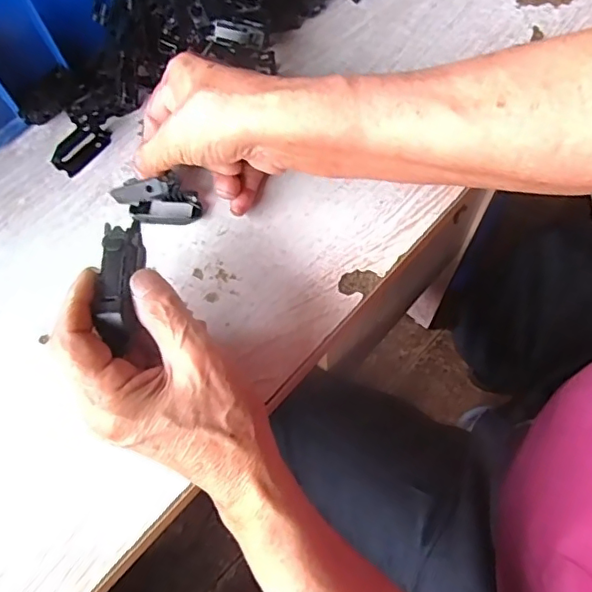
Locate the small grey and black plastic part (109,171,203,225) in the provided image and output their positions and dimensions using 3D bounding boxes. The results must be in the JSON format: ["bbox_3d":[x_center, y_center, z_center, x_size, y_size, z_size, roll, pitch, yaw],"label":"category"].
[{"bbox_3d":[-0.097,-0.066,0.384,0.056,0.030,0.025,-7,68,0],"label":"small grey and black plastic part"}]

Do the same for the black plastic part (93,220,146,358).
[{"bbox_3d":[-0.095,-0.006,0.302,0.020,0.014,0.072,-4,66,1],"label":"black plastic part"}]

